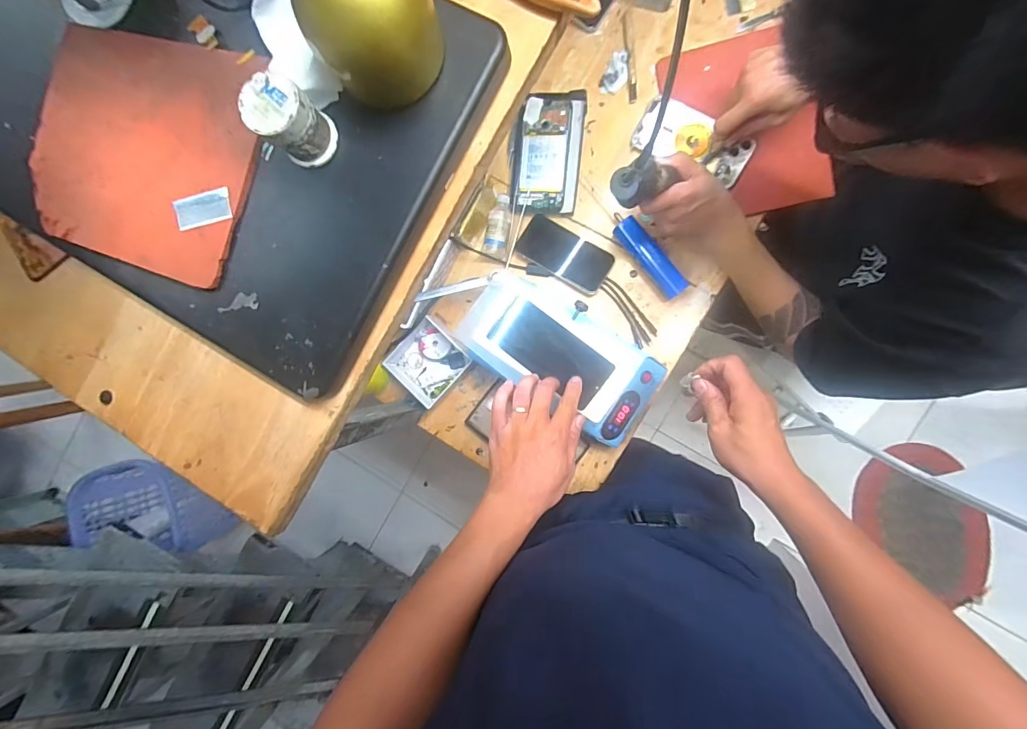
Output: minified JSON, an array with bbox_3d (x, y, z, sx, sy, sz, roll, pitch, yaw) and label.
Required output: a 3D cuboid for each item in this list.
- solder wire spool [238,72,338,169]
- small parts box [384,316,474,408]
[{"bbox_3d":[-0.126,-0.138,0.251,0.031,0.044,0.033,0,90,8],"label":"solder wire spool"},{"bbox_3d":[-0.131,-0.007,0.688,0.108,0.038,0.110,43,96,6],"label":"small parts box"}]

